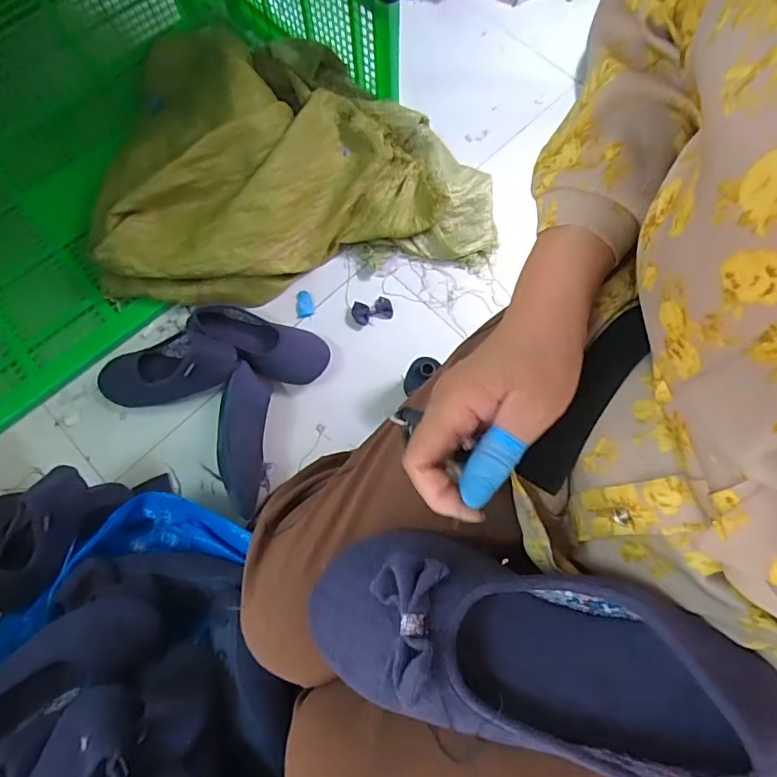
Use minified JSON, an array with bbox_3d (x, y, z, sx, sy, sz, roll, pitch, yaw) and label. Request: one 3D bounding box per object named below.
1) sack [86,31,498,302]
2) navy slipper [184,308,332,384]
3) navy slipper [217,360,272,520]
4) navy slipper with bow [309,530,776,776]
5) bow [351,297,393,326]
[{"bbox_3d":[-0.182,-0.420,0.910,0.685,0.178,0.458,-12,72,-3],"label":"sack"},{"bbox_3d":[-0.213,-0.082,0.853,0.232,0.067,0.100,25,74,9],"label":"navy slipper"},{"bbox_3d":[-0.227,0.068,0.802,0.065,0.070,0.225,1,72,2],"label":"navy slipper"},{"bbox_3d":[0.069,0.143,0.273,0.232,0.070,0.097,13,73,11],"label":"navy slipper with bow"},{"bbox_3d":[-0.029,-0.140,0.910,0.073,0.009,0.047,-9,72,-2],"label":"bow"}]

